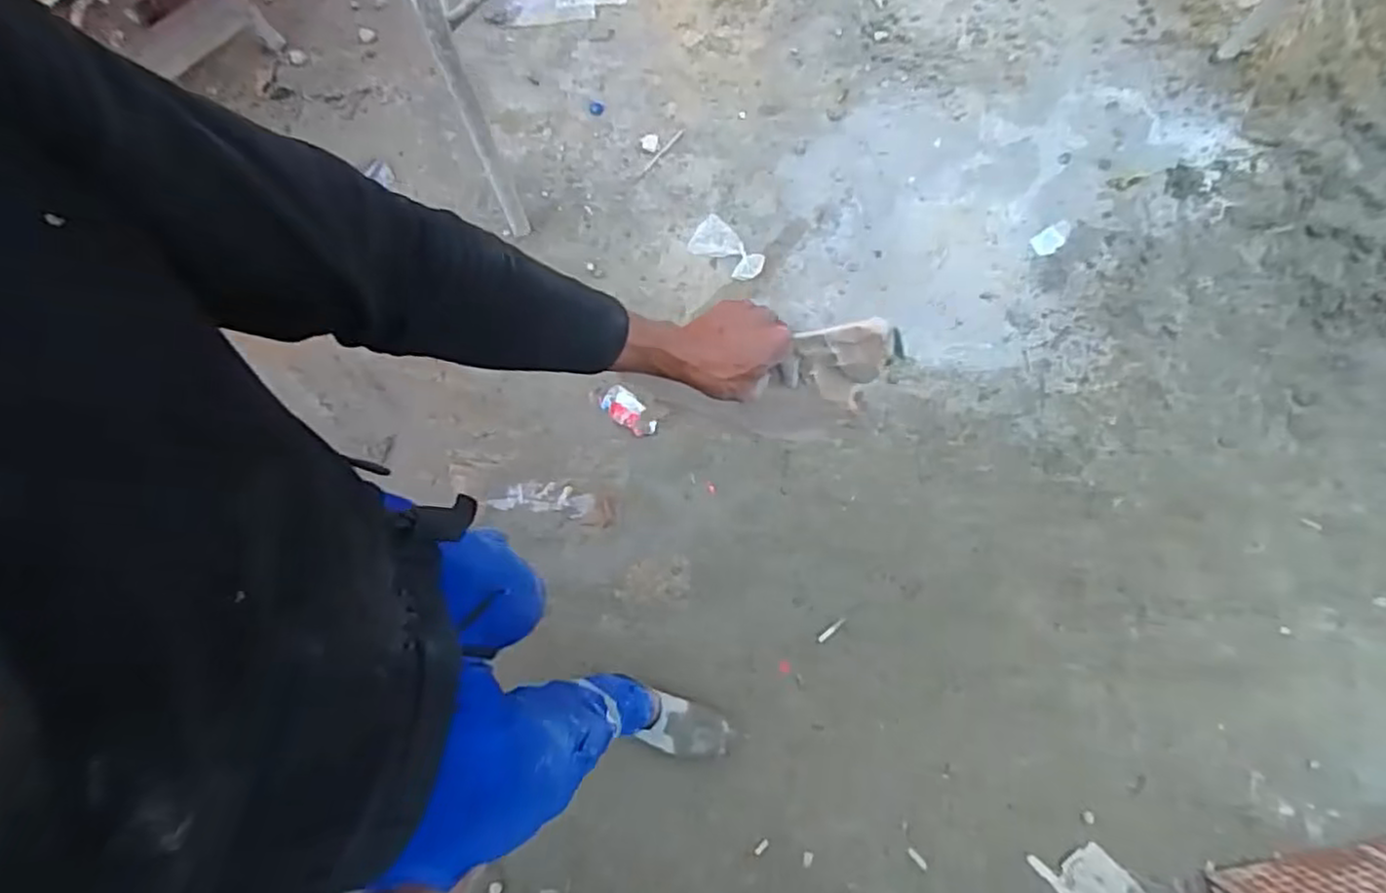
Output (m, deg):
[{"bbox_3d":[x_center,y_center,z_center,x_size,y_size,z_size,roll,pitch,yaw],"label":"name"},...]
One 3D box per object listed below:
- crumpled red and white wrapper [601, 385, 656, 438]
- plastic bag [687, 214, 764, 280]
[{"bbox_3d":[-0.146,-0.079,1.620,0.139,0.033,0.066,39,76,13],"label":"crumpled red and white wrapper"},{"bbox_3d":[0.082,-0.477,1.738,0.108,0.031,0.227,-37,59,-11],"label":"plastic bag"}]

